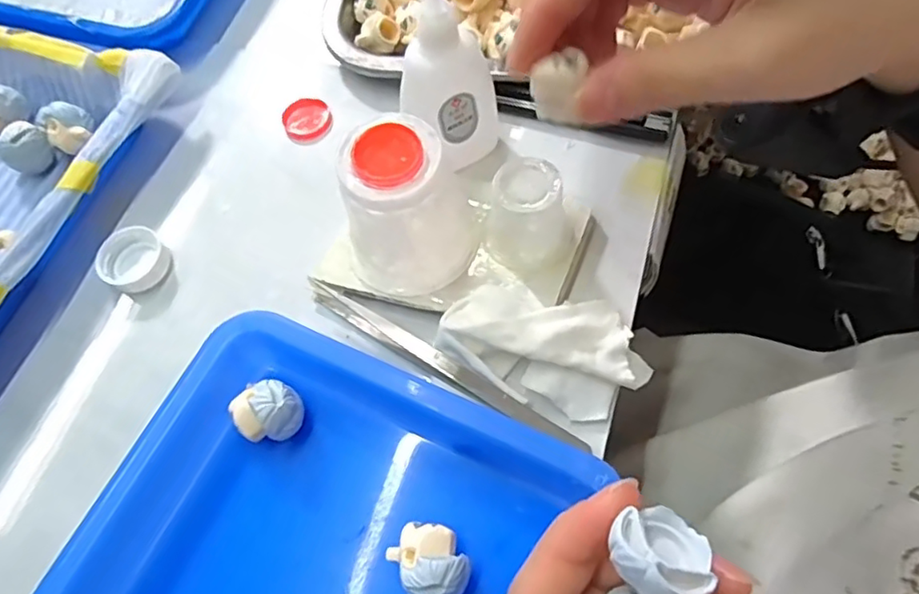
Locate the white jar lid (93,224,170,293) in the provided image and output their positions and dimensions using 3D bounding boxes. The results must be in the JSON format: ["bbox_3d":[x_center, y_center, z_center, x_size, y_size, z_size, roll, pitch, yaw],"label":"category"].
[{"bbox_3d":[-0.155,-0.018,0.287,0.032,0.008,0.030,37,74,19],"label":"white jar lid"}]

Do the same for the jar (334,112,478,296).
[{"bbox_3d":[-0.021,-0.030,0.248,0.044,0.074,0.045,-2,66,5],"label":"jar"}]

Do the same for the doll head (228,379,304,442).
[{"bbox_3d":[-0.075,0.046,0.237,0.027,0.025,0.021,-8,65,2],"label":"doll head"}]

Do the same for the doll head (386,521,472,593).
[{"bbox_3d":[-0.010,0.092,0.211,0.022,0.026,0.027,-33,67,-9],"label":"doll head"}]

